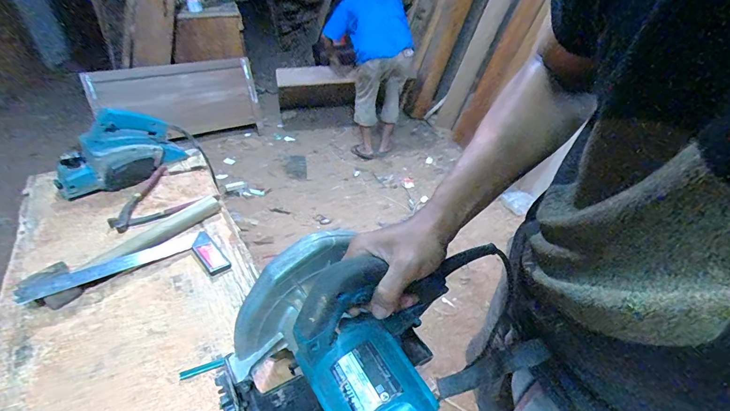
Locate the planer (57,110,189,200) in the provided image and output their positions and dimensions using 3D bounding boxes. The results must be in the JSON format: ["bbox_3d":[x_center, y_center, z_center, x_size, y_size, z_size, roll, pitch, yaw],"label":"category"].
[{"bbox_3d":[-0.576,-0.129,0.869,0.122,0.147,0.254,22,39,21],"label":"planer"}]

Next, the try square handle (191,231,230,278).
[{"bbox_3d":[-0.314,0.092,0.742,0.040,0.014,0.124,-26,43,-35],"label":"try square handle"}]

